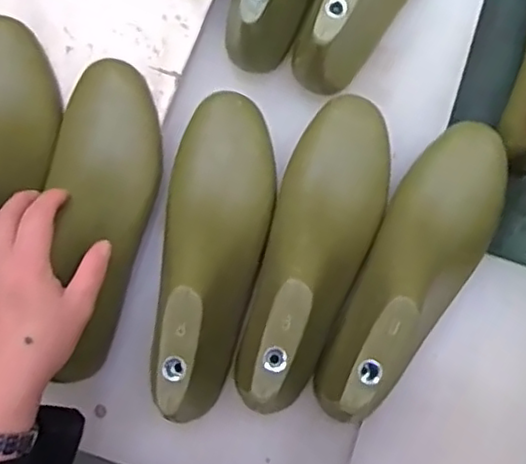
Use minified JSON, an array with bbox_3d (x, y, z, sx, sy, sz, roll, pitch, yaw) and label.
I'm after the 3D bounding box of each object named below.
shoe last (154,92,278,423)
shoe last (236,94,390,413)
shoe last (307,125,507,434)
[{"bbox_3d":[-0.031,0.010,0.483,0.087,0.072,0.245,3,79,1],"label":"shoe last"},{"bbox_3d":[0.041,0.008,0.492,0.078,0.097,0.247,20,78,3],"label":"shoe last"},{"bbox_3d":[0.118,0.026,0.485,0.076,0.084,0.235,27,80,6],"label":"shoe last"}]

